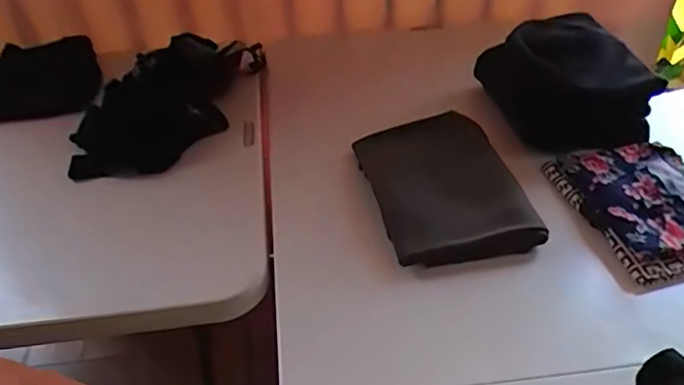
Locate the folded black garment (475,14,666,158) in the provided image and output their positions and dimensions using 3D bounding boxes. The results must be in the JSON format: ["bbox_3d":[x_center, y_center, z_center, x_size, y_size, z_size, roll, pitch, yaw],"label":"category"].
[{"bbox_3d":[0.400,-0.191,1.020,0.214,0.153,0.266,-9,42,-6],"label":"folded black garment"}]

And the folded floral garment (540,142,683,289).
[{"bbox_3d":[0.461,0.013,0.870,0.207,0.039,0.250,-12,43,-10],"label":"folded floral garment"}]

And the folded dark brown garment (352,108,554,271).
[{"bbox_3d":[0.152,-0.014,0.905,0.202,0.055,0.283,-10,42,-7],"label":"folded dark brown garment"}]

